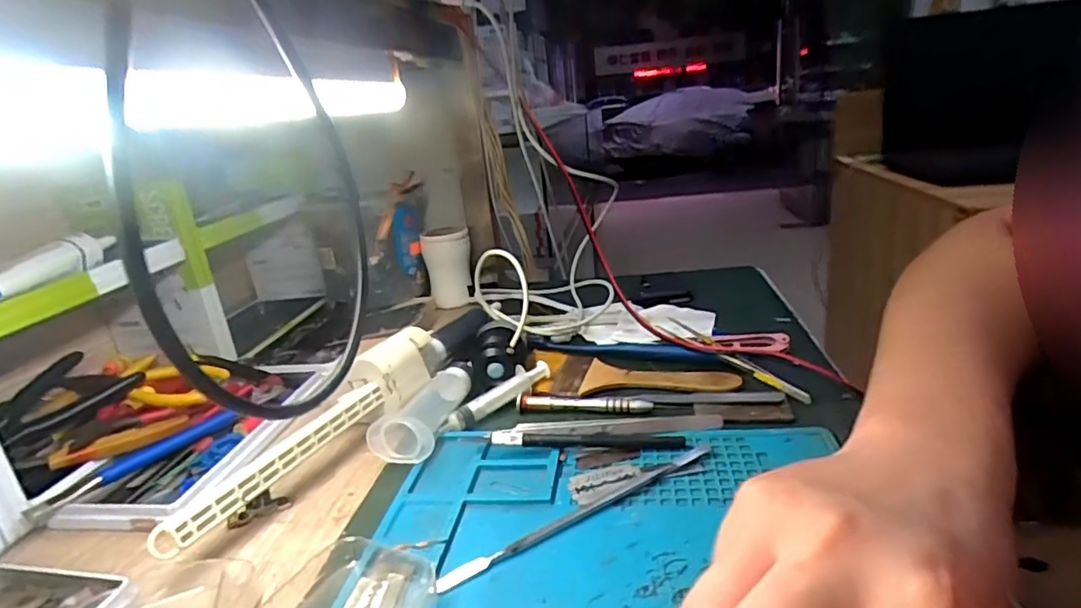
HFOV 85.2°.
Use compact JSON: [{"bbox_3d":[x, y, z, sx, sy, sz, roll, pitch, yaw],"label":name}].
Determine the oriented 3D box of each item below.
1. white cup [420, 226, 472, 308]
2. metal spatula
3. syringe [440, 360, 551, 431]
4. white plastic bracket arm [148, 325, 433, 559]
[{"bbox_3d":[-0.103,-0.042,0.660,0.053,0.084,0.044,-8,20,-7],"label":"white cup"},{"bbox_3d":[0.025,0.105,0.304,0.166,0.004,0.008,-16,22,-27],"label":"metal spatula"},{"bbox_3d":[-0.031,0.063,0.421,0.090,0.016,0.014,-23,26,-40],"label":"syringe"},{"bbox_3d":[-0.139,0.073,0.370,0.046,0.046,0.218,7,24,32],"label":"white plastic bracket arm"}]

